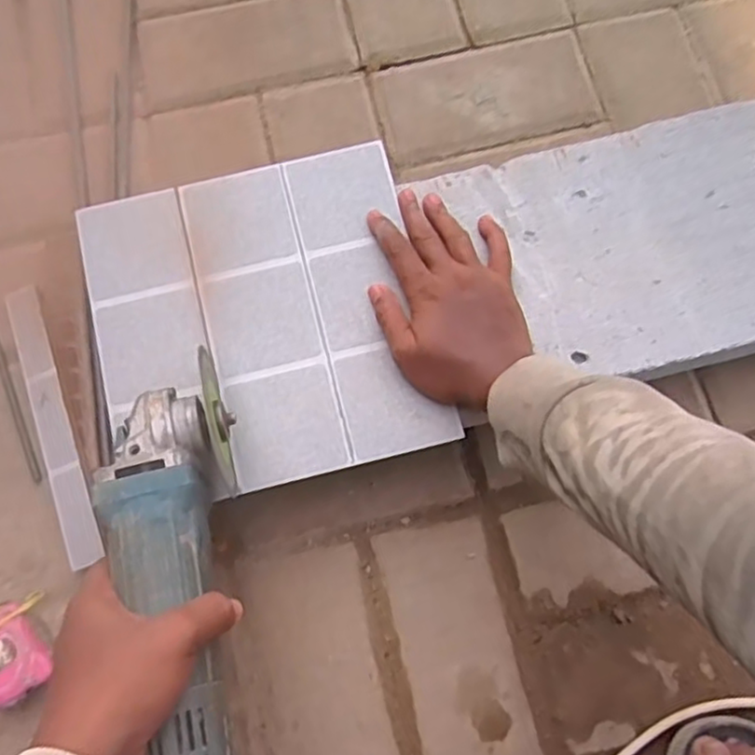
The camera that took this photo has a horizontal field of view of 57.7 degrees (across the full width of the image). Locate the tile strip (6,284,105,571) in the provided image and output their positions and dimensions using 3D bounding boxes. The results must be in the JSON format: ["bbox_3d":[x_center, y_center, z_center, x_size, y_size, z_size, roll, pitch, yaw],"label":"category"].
[{"bbox_3d":[-0.275,0.037,0.578,0.030,0.004,0.248,-22,75,0],"label":"tile strip"}]

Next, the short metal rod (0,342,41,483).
[{"bbox_3d":[-0.348,-0.059,0.609,0.010,0.004,0.319,-22,78,-5],"label":"short metal rod"}]

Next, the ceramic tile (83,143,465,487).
[{"bbox_3d":[-0.091,-0.045,0.524,0.243,0.006,0.246,-13,77,-2],"label":"ceramic tile"}]

